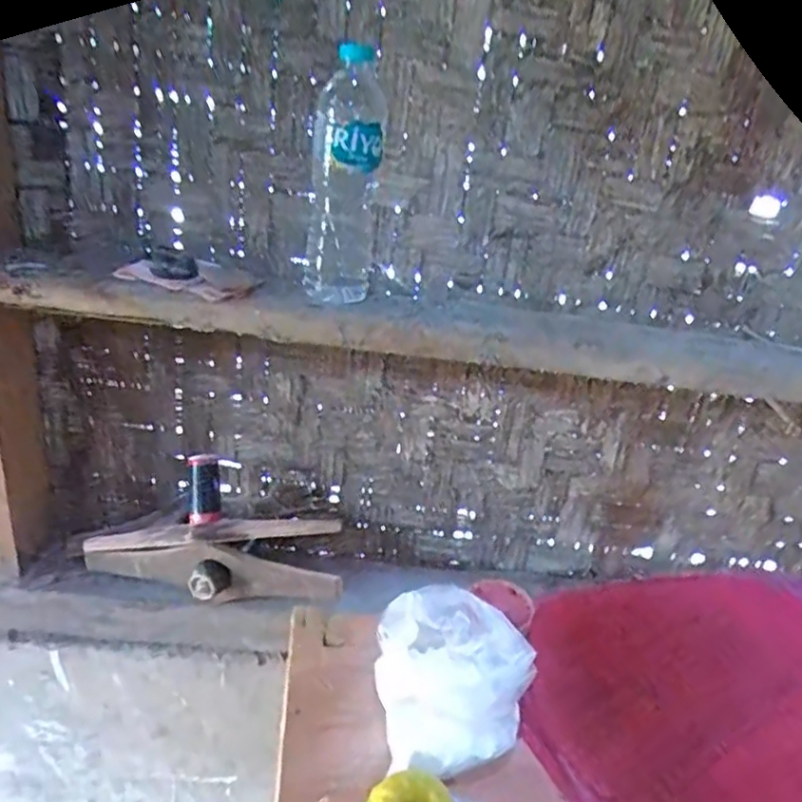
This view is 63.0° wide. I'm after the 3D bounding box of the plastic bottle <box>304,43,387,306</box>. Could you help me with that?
[{"bbox_3d":[-0.054,-0.213,0.633,0.070,0.221,0.080,6,26,-5],"label":"plastic bottle"}]

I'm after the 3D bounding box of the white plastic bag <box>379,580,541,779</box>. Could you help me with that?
[{"bbox_3d":[0.040,0.213,0.506,0.114,0.079,0.116,-4,30,-16],"label":"white plastic bag"}]

